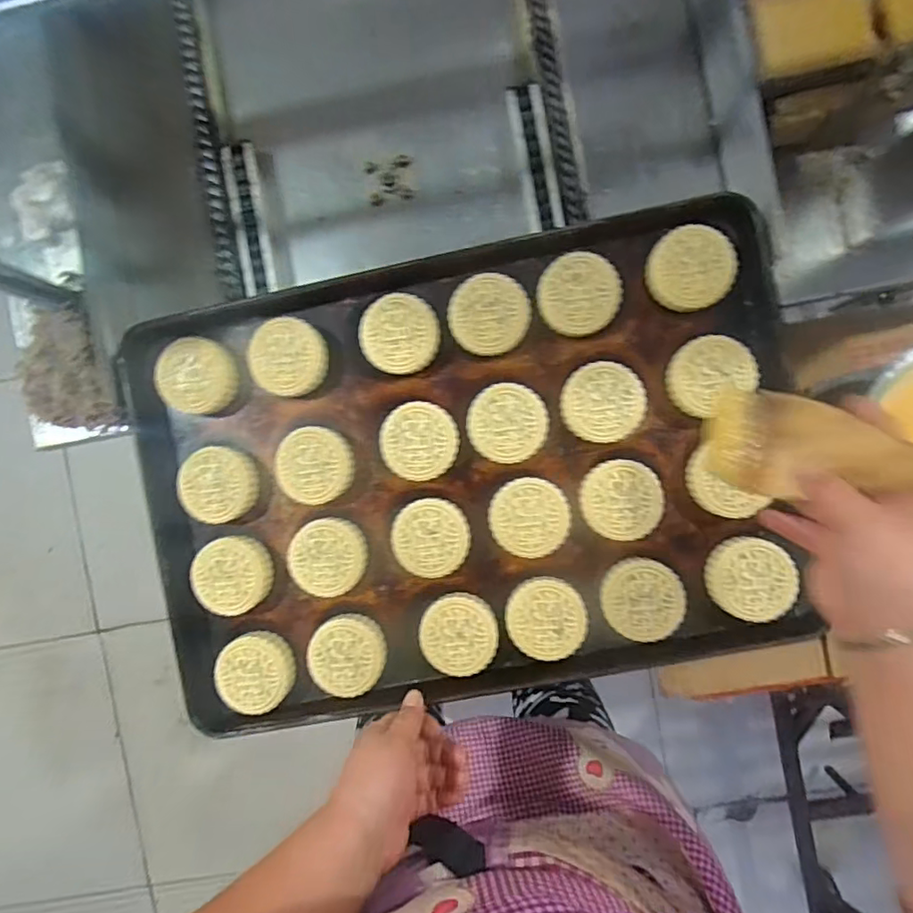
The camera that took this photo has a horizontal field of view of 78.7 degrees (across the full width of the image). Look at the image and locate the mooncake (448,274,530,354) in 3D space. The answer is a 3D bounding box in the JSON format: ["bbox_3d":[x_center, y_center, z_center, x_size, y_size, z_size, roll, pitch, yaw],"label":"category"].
[{"bbox_3d":[0.031,-0.131,0.517,0.072,0.029,0.071,0,94,2],"label":"mooncake"}]

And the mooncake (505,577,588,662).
[{"bbox_3d":[0.082,0.149,0.512,0.071,0.024,0.072,0,94,2],"label":"mooncake"}]

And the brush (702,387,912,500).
[{"bbox_3d":[0.282,0.003,0.368,0.223,0.034,0.069,13,95,36],"label":"brush"}]

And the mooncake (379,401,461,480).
[{"bbox_3d":[-0.034,-0.015,0.522,0.070,0.029,0.070,0,94,2],"label":"mooncake"}]

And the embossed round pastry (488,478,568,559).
[{"bbox_3d":[0.067,0.055,0.517,0.070,0.031,0.069,0,94,2],"label":"embossed round pastry"}]

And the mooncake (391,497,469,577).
[{"bbox_3d":[-0.024,0.075,0.518,0.070,0.024,0.070,0,94,2],"label":"mooncake"}]

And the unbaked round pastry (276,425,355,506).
[{"bbox_3d":[-0.133,0.008,0.527,0.066,0.028,0.070,4,94,2],"label":"unbaked round pastry"}]

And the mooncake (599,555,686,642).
[{"bbox_3d":[0.168,0.128,0.509,0.070,0.034,0.069,0,94,2],"label":"mooncake"}]

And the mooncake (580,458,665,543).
[{"bbox_3d":[0.149,0.039,0.510,0.069,0.030,0.069,0,94,2],"label":"mooncake"}]

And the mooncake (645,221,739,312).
[{"bbox_3d":[0.210,-0.169,0.497,0.072,0.026,0.071,0,94,2],"label":"mooncake"}]

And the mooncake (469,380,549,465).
[{"bbox_3d":[0.047,-0.031,0.519,0.071,0.032,0.070,0,94,2],"label":"mooncake"}]

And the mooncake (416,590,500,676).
[{"bbox_3d":[0.002,0.163,0.517,0.070,0.028,0.068,0,94,2],"label":"mooncake"}]

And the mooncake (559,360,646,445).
[{"bbox_3d":[0.133,-0.050,0.511,0.071,0.030,0.070,0,94,2],"label":"mooncake"}]

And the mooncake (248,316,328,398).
[{"bbox_3d":[-0.159,-0.094,0.524,0.072,0.025,0.068,0,94,2],"label":"mooncake"}]

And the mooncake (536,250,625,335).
[{"bbox_3d":[0.111,-0.148,0.513,0.071,0.031,0.072,0,94,2],"label":"mooncake"}]

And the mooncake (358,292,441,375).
[{"bbox_3d":[-0.053,-0.114,0.520,0.072,0.027,0.070,0,94,2],"label":"mooncake"}]

